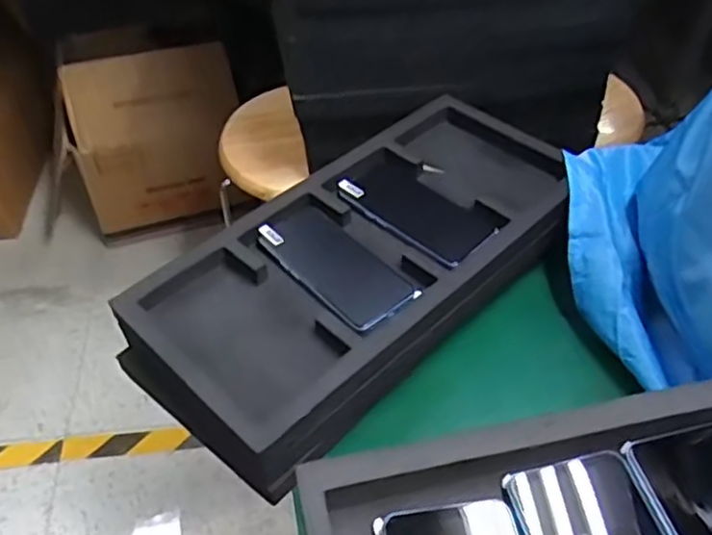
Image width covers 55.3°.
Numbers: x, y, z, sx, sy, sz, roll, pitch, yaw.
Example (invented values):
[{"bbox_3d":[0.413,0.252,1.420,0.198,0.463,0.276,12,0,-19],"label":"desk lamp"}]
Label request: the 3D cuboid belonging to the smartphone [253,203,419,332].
[{"bbox_3d":[-0.025,-0.004,0.691,0.079,0.013,0.173,-33,55,-27],"label":"smartphone"}]

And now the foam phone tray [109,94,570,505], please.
[{"bbox_3d":[0.016,-0.017,0.713,0.250,0.059,0.514,34,56,28],"label":"foam phone tray"}]

